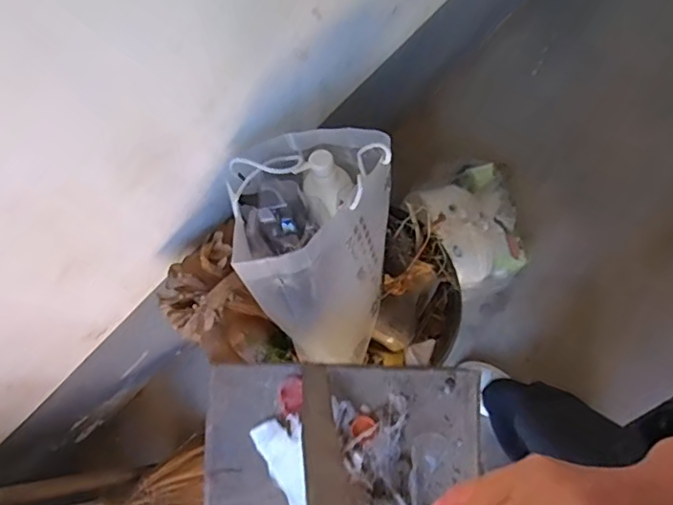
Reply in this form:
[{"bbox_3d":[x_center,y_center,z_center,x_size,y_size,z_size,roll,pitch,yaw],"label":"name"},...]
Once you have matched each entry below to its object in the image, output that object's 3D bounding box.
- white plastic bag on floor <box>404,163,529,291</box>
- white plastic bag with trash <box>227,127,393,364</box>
[{"bbox_3d":[0.283,-0.047,1.183,0.206,0.199,0.234,-37,78,-8],"label":"white plastic bag on floor"},{"bbox_3d":[-0.037,-0.005,0.735,0.197,0.192,0.278,4,76,2],"label":"white plastic bag with trash"}]

